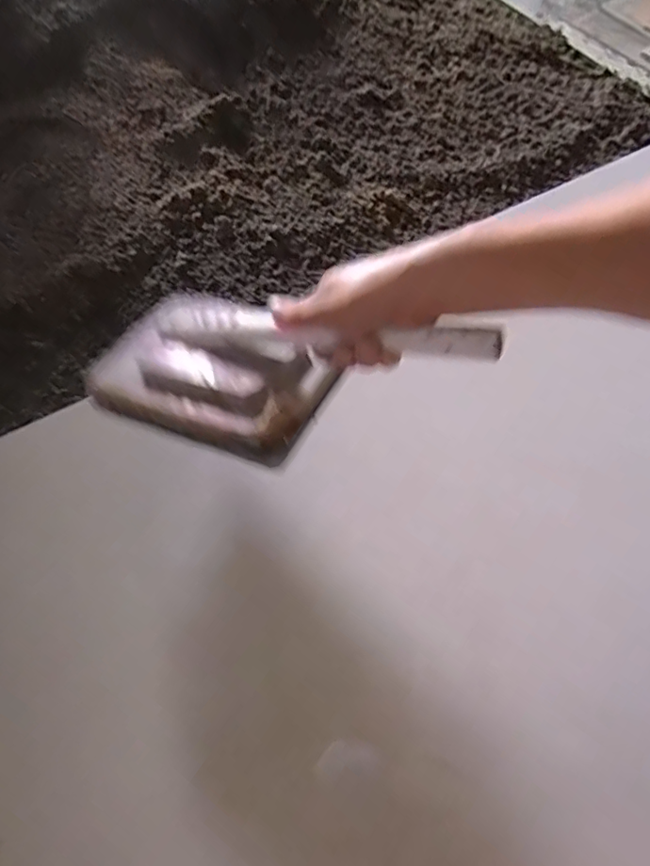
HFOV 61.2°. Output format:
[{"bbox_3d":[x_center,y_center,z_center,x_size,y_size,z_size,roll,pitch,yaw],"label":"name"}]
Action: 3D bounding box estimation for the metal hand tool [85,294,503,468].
[{"bbox_3d":[-0.045,-0.060,0.498,0.365,0.065,0.166,4,57,24],"label":"metal hand tool"}]

